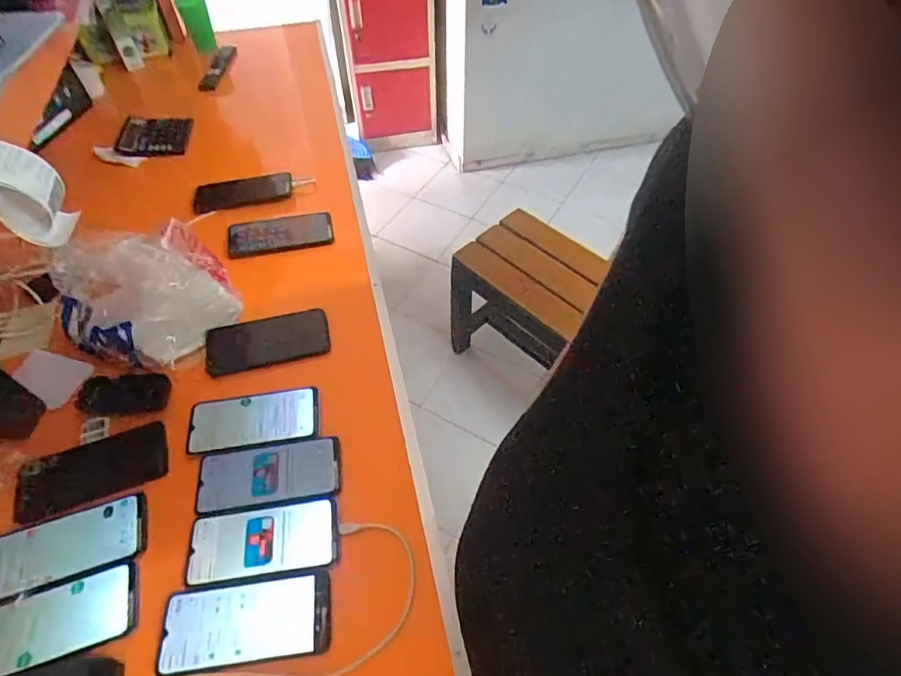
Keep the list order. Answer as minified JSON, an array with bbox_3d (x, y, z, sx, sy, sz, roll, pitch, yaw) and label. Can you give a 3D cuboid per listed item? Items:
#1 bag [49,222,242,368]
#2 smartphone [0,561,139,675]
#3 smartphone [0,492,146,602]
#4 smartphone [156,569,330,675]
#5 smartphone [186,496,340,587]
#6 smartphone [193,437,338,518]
[{"bbox_3d":[-0.416,-0.064,0.697,0.164,0.132,0.208,37,61,25],"label":"bag"},{"bbox_3d":[-0.402,0.287,0.516,0.156,0.008,0.073,-16,54,-11],"label":"smartphone"},{"bbox_3d":[-0.419,0.224,0.559,0.153,0.015,0.076,-17,54,-12],"label":"smartphone"},{"bbox_3d":[-0.206,0.285,0.515,0.163,0.006,0.075,-6,53,-4],"label":"smartphone"},{"bbox_3d":[-0.204,0.220,0.562,0.158,0.006,0.074,-7,53,-5],"label":"smartphone"},{"bbox_3d":[-0.214,0.161,0.608,0.160,0.005,0.076,-8,53,-6],"label":"smartphone"}]

